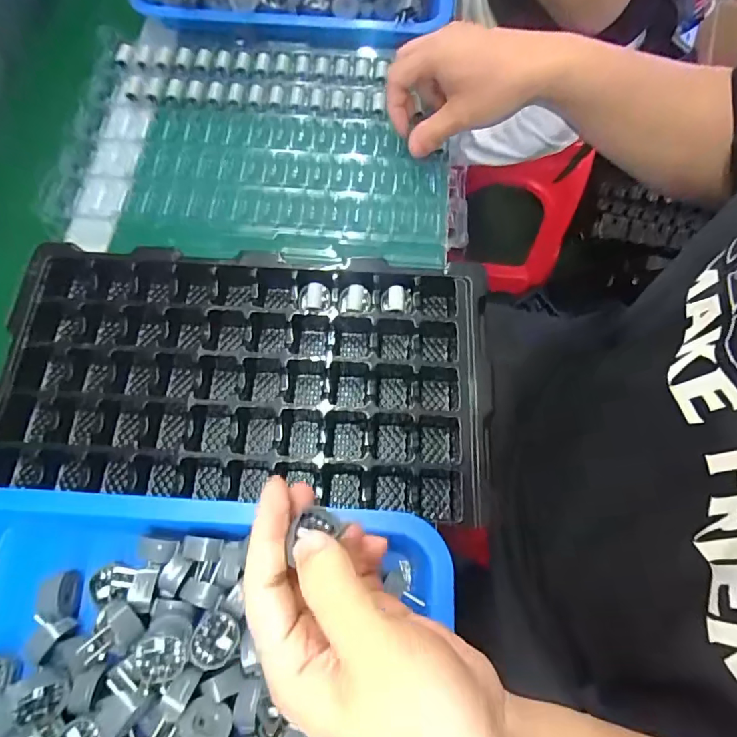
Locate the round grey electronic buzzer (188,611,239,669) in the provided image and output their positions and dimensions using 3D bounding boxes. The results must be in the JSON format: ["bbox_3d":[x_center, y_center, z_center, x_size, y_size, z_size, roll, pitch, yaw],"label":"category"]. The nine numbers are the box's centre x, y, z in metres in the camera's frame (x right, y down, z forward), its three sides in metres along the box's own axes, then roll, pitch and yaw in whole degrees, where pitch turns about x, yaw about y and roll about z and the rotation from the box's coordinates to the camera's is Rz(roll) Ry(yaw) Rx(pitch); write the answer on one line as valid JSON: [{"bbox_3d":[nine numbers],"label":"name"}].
[{"bbox_3d":[-0.091,0.161,0.280,0.026,0.014,0.029,0,68,-3],"label":"round grey electronic buzzer"}]

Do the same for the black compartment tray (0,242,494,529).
[{"bbox_3d":[-0.089,0.003,0.358,0.354,0.042,0.197,3,71,2],"label":"black compartment tray"}]

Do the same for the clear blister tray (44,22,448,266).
[{"bbox_3d":[-0.100,-0.210,0.438,0.333,0.027,0.241,1,71,1],"label":"clear blister tray"}]

